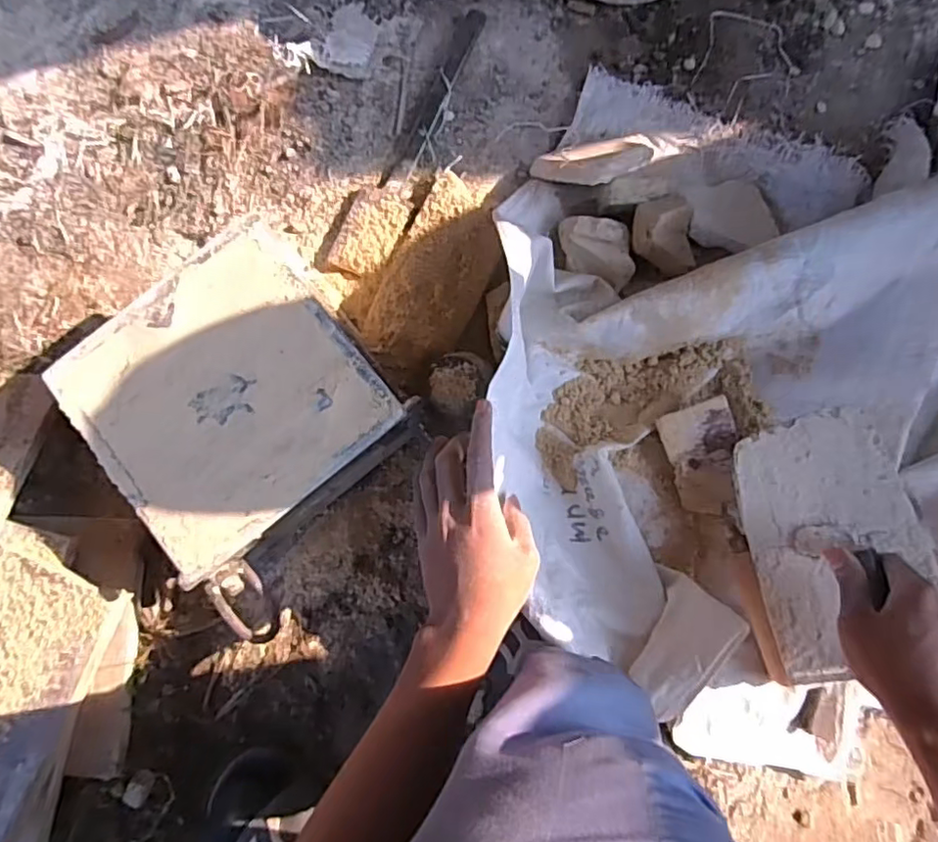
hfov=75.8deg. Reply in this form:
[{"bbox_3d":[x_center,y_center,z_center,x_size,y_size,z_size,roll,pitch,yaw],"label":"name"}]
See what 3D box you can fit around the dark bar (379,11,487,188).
[{"bbox_3d":[-0.038,-0.355,0.663,0.028,0.007,0.224,26,84,7],"label":"dark bar"}]

